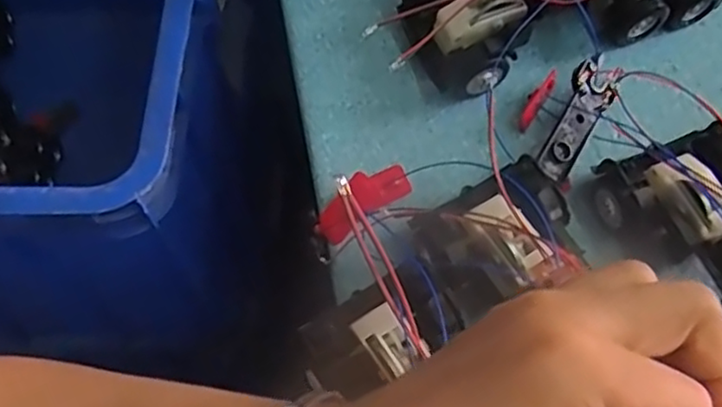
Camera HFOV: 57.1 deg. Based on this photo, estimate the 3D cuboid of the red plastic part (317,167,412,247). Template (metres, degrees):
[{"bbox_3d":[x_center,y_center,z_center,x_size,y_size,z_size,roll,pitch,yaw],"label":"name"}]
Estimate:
[{"bbox_3d":[0.001,-0.002,0.353,0.054,0.007,0.024,-35,104,-15],"label":"red plastic part"}]

